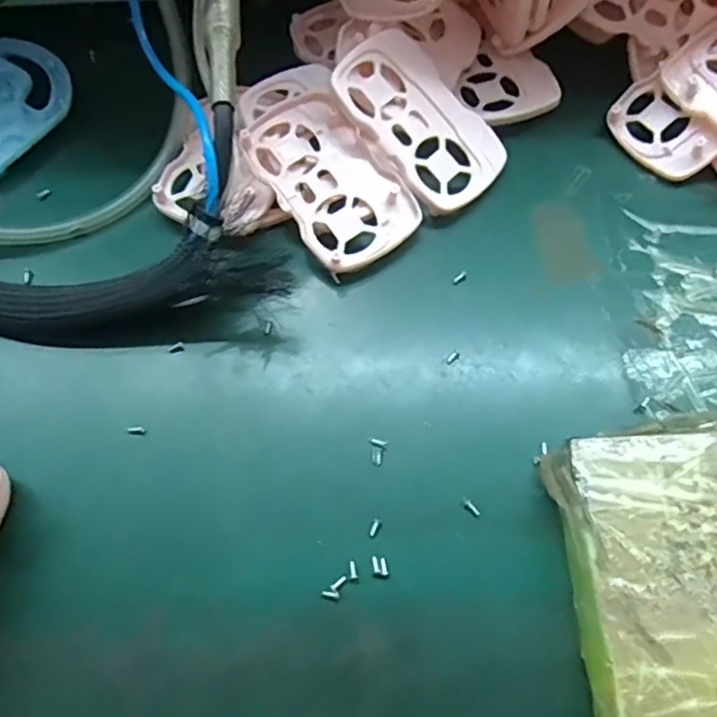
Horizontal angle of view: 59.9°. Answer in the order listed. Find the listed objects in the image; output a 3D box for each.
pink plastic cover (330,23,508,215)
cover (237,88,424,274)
[{"bbox_3d":[0.029,-0.114,0.296,0.054,0.004,0.088,-42,95,-17],"label":"pink plastic cover"},{"bbox_3d":[-0.014,-0.085,0.293,0.054,0.027,0.087,-33,69,-14],"label":"cover"}]

